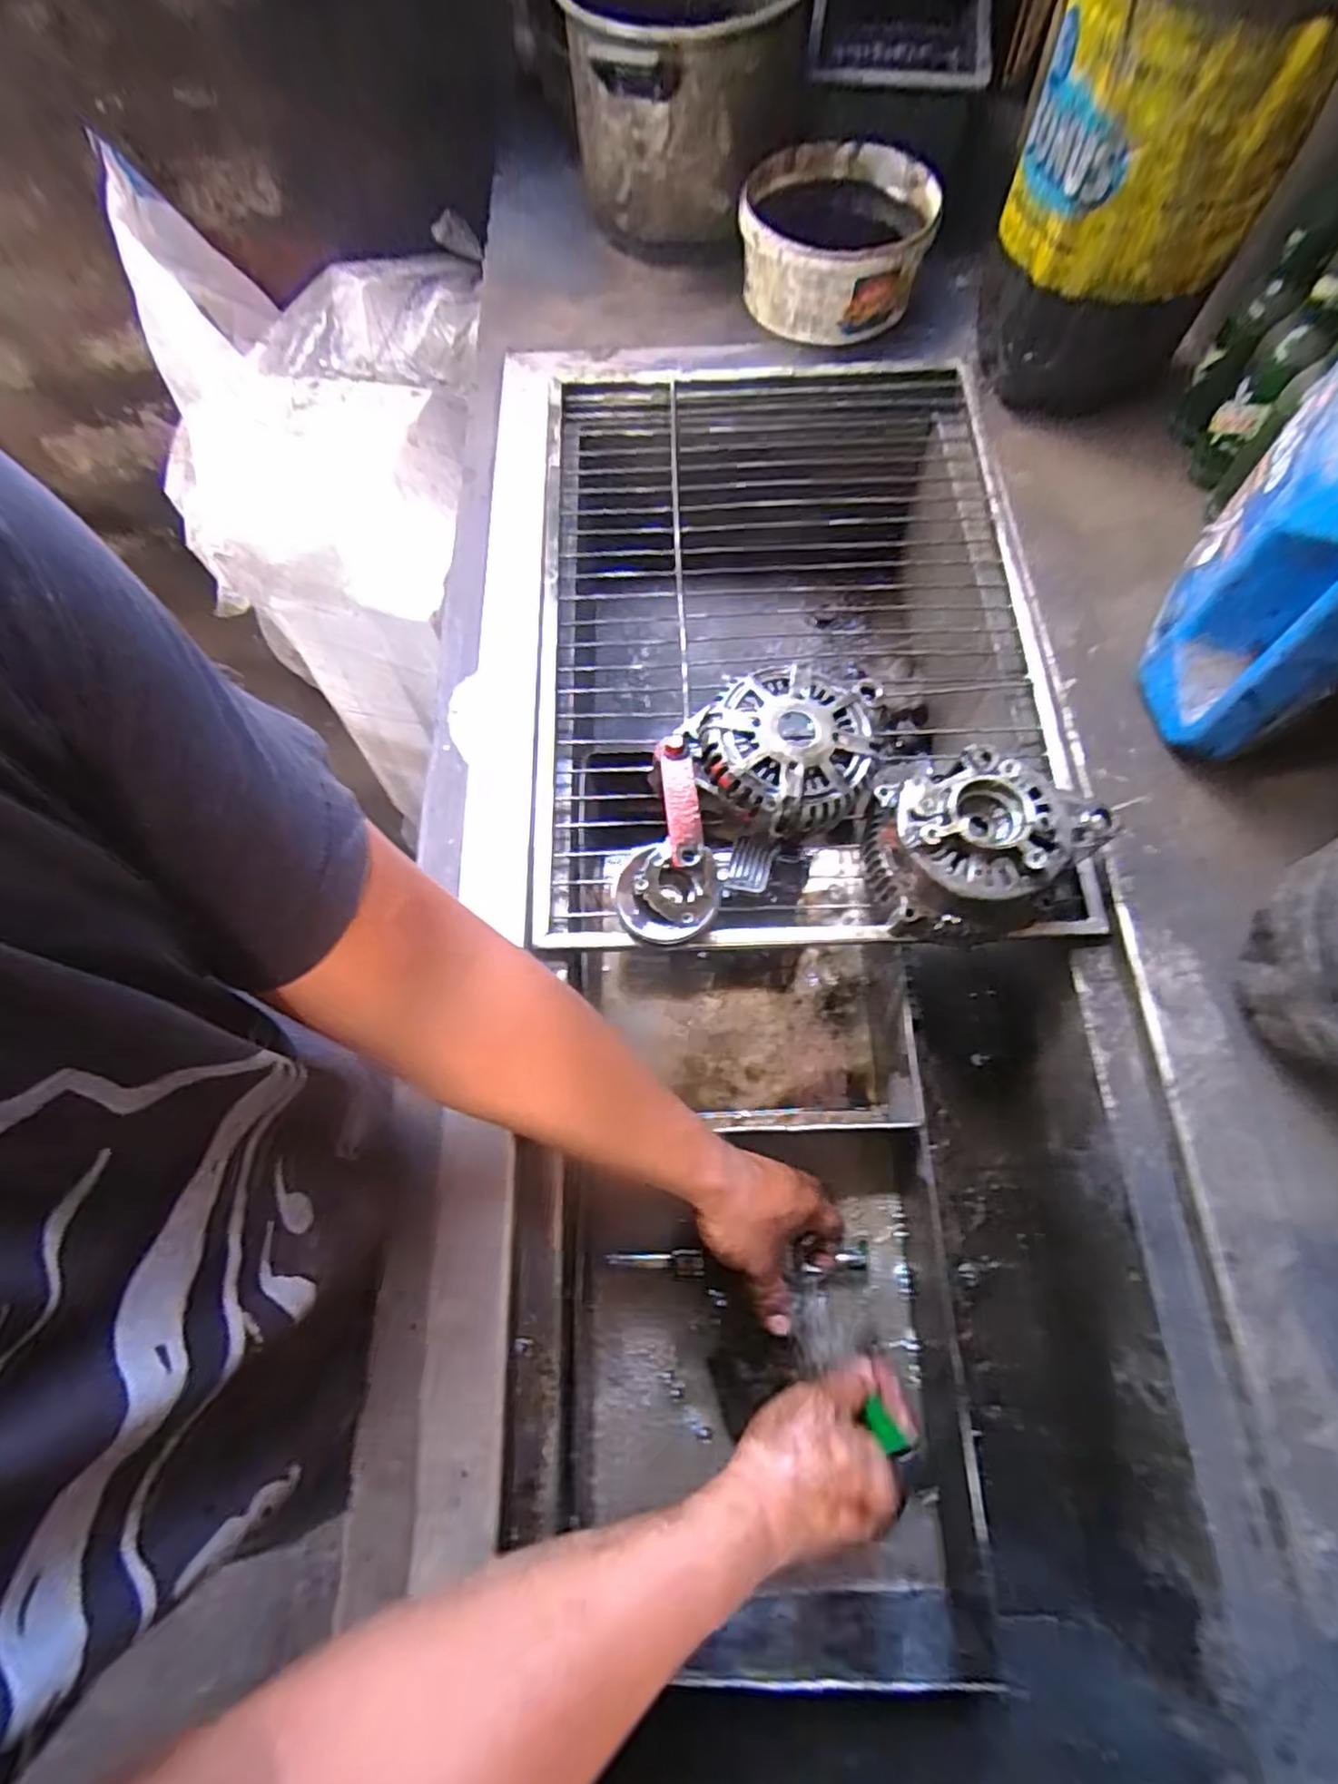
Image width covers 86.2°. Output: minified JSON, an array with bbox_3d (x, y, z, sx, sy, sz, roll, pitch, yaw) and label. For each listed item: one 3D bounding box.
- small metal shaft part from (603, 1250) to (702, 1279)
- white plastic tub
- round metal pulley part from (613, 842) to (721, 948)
[{"bbox_3d":[-0.011,0.299,0.577,0.077,0.012,0.022,0,69,2],"label":"small metal shaft part"},{"bbox_3d":[0.163,-0.651,0.705,0.184,0.079,0.162,13,74,3],"label":"white plastic tub"},{"bbox_3d":[-0.003,0.002,0.537,0.076,0.036,0.075,-1,69,1],"label":"round metal pulley part"}]

